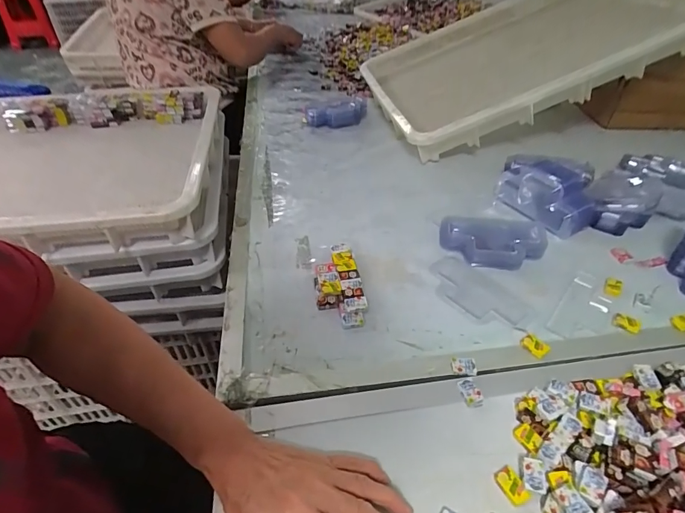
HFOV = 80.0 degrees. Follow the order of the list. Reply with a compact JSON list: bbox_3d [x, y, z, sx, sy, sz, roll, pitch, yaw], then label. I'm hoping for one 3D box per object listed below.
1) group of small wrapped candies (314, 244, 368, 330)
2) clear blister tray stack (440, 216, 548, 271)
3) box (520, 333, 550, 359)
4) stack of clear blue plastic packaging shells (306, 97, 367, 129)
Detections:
[{"bbox_3d":[-0.005,0.035,0.511,0.056,0.024,0.123,-4,42,-6],"label":"group of small wrapped candies"},{"bbox_3d":[0.209,-0.018,0.565,0.142,0.030,0.080,8,42,8],"label":"clear blister tray stack"},{"bbox_3d":[0.212,0.099,0.450,0.020,0.007,0.028,-27,48,-28],"label":"box"},{"bbox_3d":[-0.009,-0.315,0.907,0.137,0.052,0.051,-11,43,-13],"label":"stack of clear blue plastic packaging shells"}]

